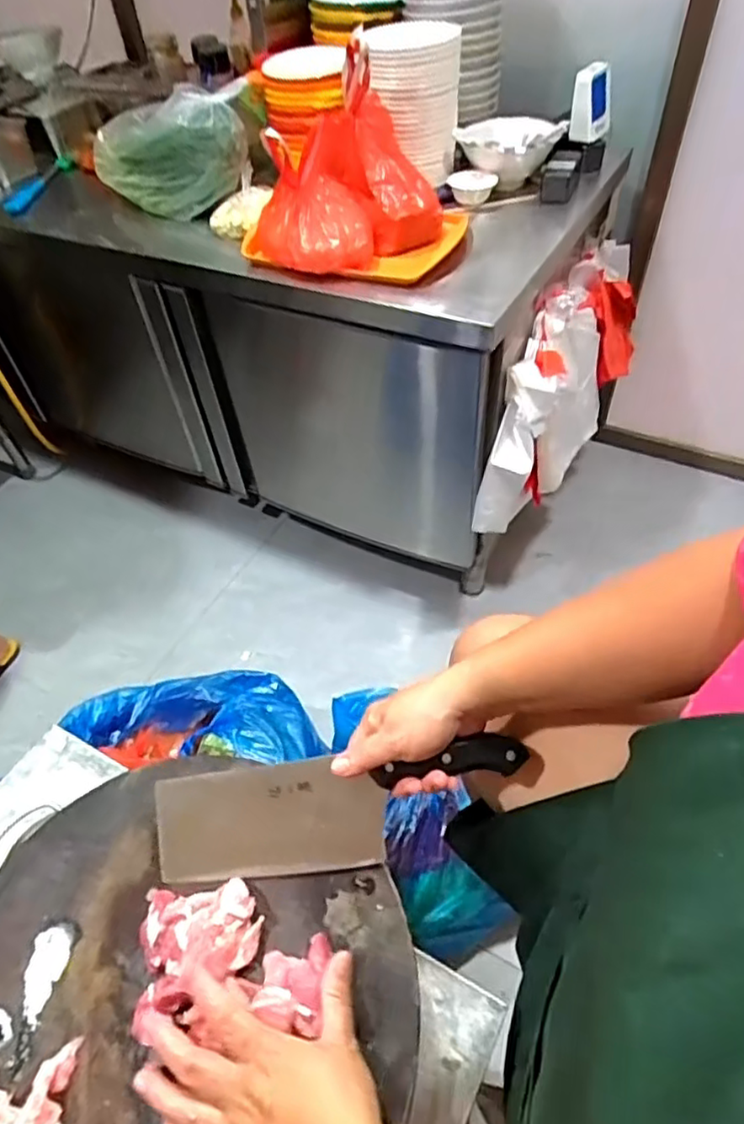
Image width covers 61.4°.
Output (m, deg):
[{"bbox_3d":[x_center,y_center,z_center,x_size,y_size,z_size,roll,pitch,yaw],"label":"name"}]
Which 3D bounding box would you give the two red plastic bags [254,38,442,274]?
[{"bbox_3d":[-0.051,-0.649,1.034,0.266,0.238,0.241,24,56,23],"label":"two red plastic bags"}]

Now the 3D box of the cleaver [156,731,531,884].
[{"bbox_3d":[-0.024,0.192,0.483,0.278,0.018,0.084,-9,87,2],"label":"cleaver"}]

